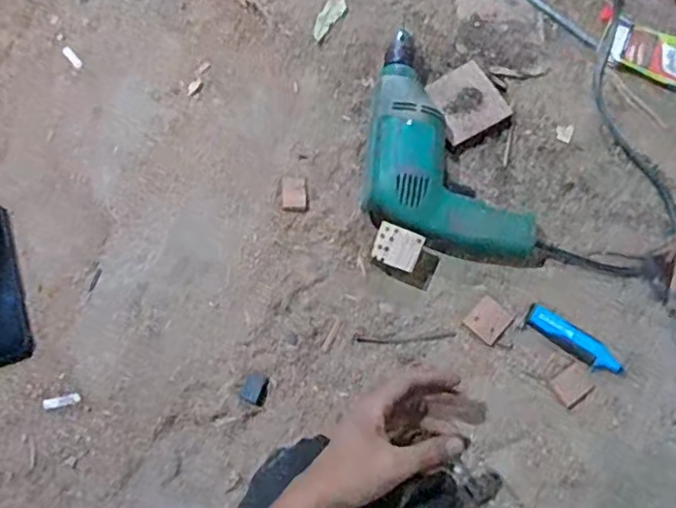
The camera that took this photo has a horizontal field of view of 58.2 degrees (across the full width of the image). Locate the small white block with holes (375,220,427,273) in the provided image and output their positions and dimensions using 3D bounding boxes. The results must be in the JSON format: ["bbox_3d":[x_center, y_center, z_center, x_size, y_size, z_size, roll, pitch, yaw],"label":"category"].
[{"bbox_3d":[0.061,-0.004,0.630,0.046,0.036,0.042,23,75,7],"label":"small white block with holes"}]

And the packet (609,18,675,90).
[{"bbox_3d":[0.369,-0.229,0.700,0.104,0.016,0.063,23,77,8],"label":"packet"}]

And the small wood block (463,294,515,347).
[{"bbox_3d":[0.155,0.068,0.621,0.039,0.004,0.040,41,80,12],"label":"small wood block"}]

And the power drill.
[{"bbox_3d":[0.083,-0.099,0.638,0.145,0.059,0.275,-29,76,-7],"label":"power drill"}]

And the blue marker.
[{"bbox_3d":[0.238,0.088,0.612,0.103,0.015,0.026,34,78,10],"label":"blue marker"}]

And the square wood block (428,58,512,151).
[{"bbox_3d":[0.144,-0.168,0.685,0.081,0.026,0.082,-29,76,-6],"label":"square wood block"}]

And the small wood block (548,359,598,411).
[{"bbox_3d":[0.234,0.129,0.602,0.042,0.004,0.033,-38,77,-8],"label":"small wood block"}]

